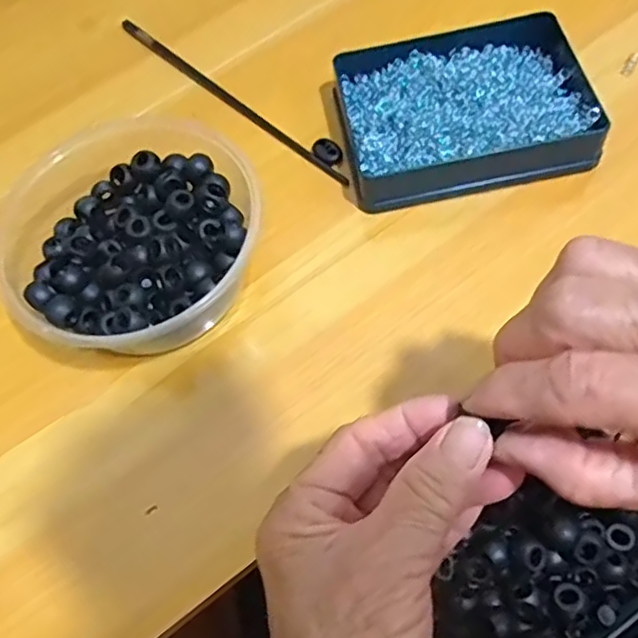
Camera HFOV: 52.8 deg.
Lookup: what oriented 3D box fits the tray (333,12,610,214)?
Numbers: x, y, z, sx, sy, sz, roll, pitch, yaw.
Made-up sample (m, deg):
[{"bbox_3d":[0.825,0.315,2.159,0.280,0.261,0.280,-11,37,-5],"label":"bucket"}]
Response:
[{"bbox_3d":[0.089,-0.133,0.402,0.144,0.030,0.112,-9,62,-1],"label":"tray"}]

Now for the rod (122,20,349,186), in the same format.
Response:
[{"bbox_3d":[-0.065,-0.157,0.451,0.235,0.007,0.009,40,71,22],"label":"rod"}]

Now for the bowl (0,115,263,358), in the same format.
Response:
[{"bbox_3d":[-0.113,-0.048,0.371,0.163,0.057,0.151,17,64,13],"label":"bowl"}]

